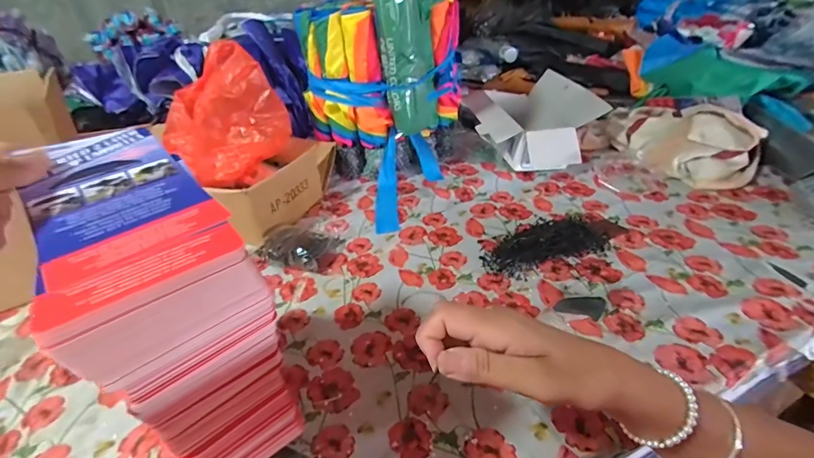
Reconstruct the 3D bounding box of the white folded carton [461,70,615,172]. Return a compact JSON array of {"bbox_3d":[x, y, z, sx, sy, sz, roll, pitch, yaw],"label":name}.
[{"bbox_3d":[0.247,-0.218,0.808,0.227,0.105,0.271,-5,35,0],"label":"white folded carton"}]

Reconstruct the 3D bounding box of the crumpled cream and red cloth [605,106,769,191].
[{"bbox_3d":[0.488,-0.169,0.729,0.158,0.076,0.261,-19,38,-20],"label":"crumpled cream and red cloth"}]

